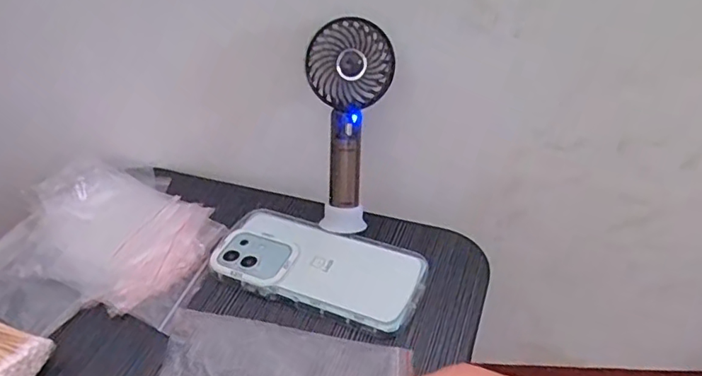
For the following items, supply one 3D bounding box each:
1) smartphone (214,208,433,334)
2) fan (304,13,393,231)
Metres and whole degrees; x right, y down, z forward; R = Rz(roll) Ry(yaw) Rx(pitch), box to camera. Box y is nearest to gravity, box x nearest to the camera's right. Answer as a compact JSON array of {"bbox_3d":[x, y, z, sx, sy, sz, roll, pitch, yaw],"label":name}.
[{"bbox_3d":[-0.027,0.062,0.441,0.168,0.009,0.079,13,42,19],"label":"smartphone"},{"bbox_3d":[-0.003,-0.049,0.449,0.065,0.173,0.039,8,17,14],"label":"fan"}]

